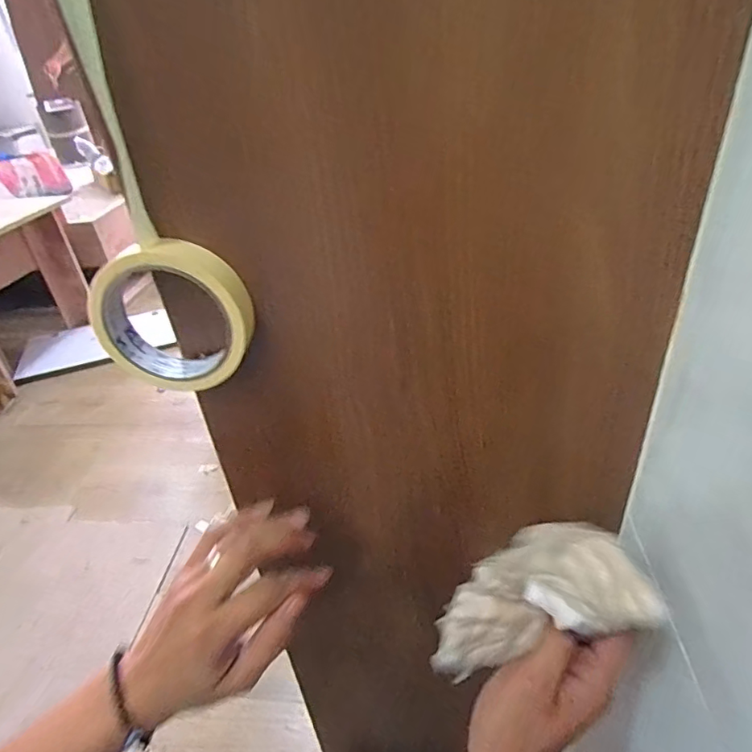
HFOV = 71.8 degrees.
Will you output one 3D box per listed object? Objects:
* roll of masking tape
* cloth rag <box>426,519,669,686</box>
[{"bbox_3d":[-0.129,-0.039,0.332,0.095,0.095,0.028,-2,35,4],"label":"roll of masking tape"},{"bbox_3d":[0.124,0.163,0.394,0.130,0.130,0.105,10,37,21],"label":"cloth rag"}]

